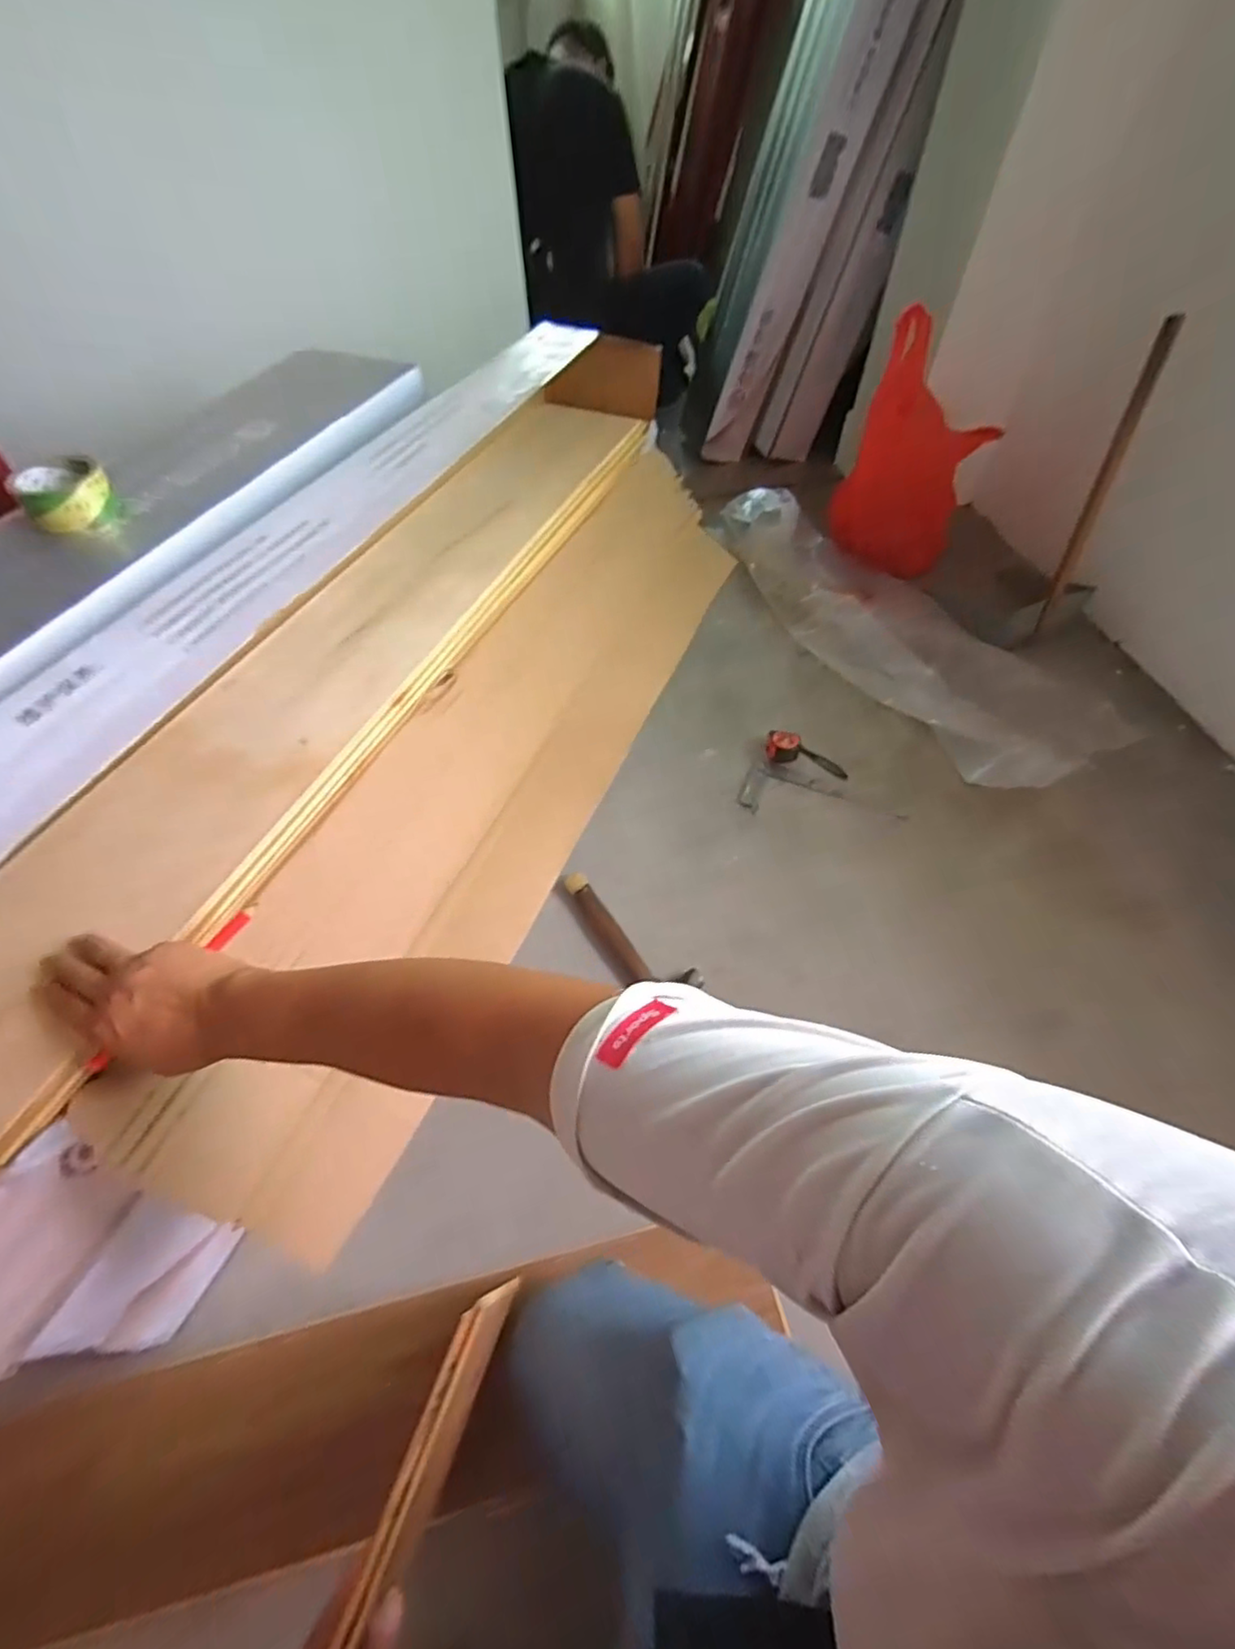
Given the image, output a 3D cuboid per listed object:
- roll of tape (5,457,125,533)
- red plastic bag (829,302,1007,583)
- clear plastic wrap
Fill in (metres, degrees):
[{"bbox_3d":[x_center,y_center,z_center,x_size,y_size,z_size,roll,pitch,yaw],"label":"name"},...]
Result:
[{"bbox_3d":[-0.611,-0.367,0.703,0.086,0.046,0.086,0,55,0],"label":"roll of tape"},{"bbox_3d":[0.654,-0.801,1.391,0.290,0.427,0.229,16,57,11],"label":"red plastic bag"},{"bbox_3d":[0.602,-0.476,1.443,0.250,0.180,1.042,-27,59,-17],"label":"clear plastic wrap"}]

